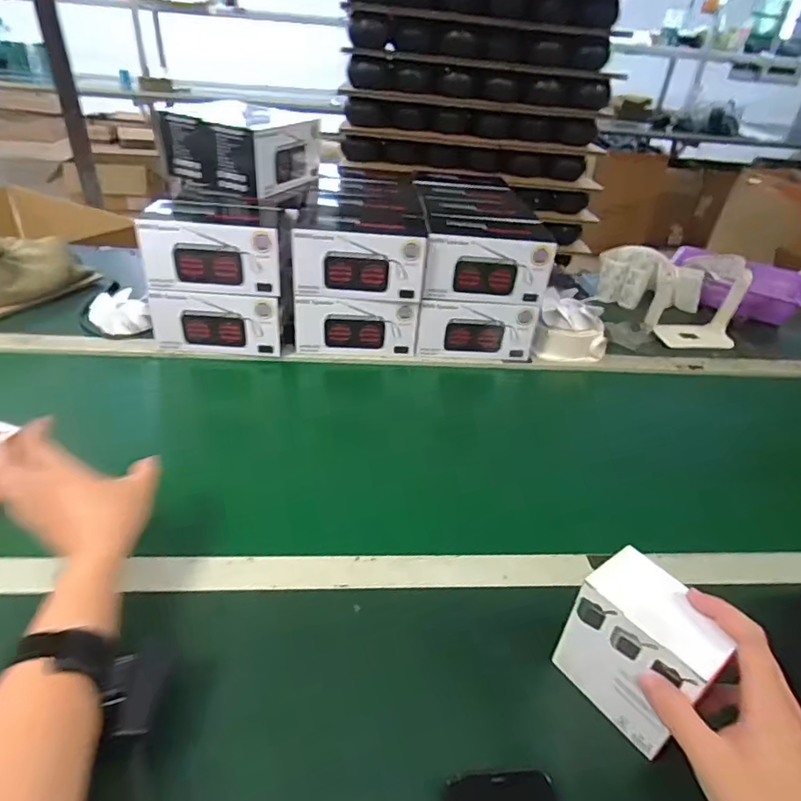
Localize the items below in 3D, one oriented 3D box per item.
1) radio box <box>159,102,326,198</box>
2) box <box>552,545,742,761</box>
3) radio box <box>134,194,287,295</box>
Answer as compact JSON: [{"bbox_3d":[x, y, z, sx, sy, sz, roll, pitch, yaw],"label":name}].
[{"bbox_3d":[-0.273,-0.433,0.925,0.195,0.098,0.178,20,37,20],"label":"radio box"},{"bbox_3d":[0.186,0.195,0.412,0.058,0.112,0.111,-19,42,-32],"label":"box"},{"bbox_3d":[-0.282,-0.248,0.831,0.197,0.100,0.177,0,35,-9],"label":"radio box"}]

